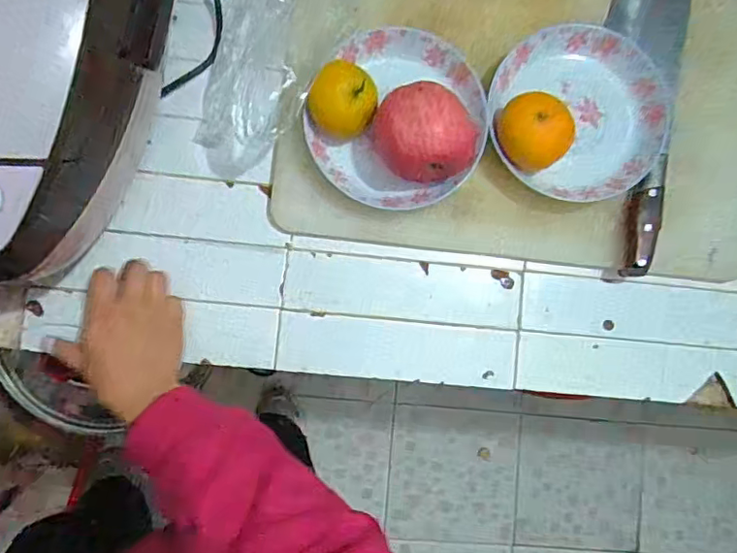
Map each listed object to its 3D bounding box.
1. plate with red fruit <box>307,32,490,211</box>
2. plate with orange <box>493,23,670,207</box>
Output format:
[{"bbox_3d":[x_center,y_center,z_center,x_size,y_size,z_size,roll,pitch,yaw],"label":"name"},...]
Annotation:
[{"bbox_3d":[0.031,-0.148,0.521,0.158,0.100,0.162,0,85,-3],"label":"plate with red fruit"},{"bbox_3d":[0.200,-0.158,0.546,0.164,0.066,0.162,0,85,-3],"label":"plate with orange"}]

